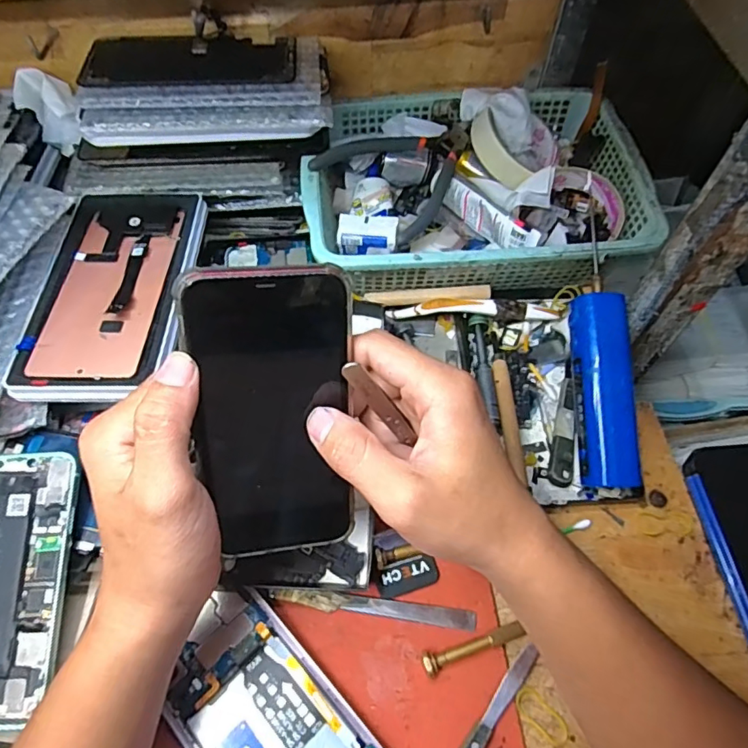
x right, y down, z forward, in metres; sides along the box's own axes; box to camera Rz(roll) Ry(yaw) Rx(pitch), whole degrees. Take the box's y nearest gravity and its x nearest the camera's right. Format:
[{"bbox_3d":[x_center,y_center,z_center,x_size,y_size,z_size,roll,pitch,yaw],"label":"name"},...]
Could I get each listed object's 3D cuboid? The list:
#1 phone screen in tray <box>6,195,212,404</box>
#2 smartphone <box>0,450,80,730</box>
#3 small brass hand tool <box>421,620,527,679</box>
[{"bbox_3d":[-0.187,-0.064,0.390,0.099,0.011,0.179,1,61,1],"label":"phone screen in tray"},{"bbox_3d":[-0.221,0.123,0.320,0.074,0.004,0.152,-2,71,1],"label":"smartphone"},{"bbox_3d":[0.058,0.162,0.319,0.061,0.011,0.012,-18,62,-9],"label":"small brass hand tool"}]

